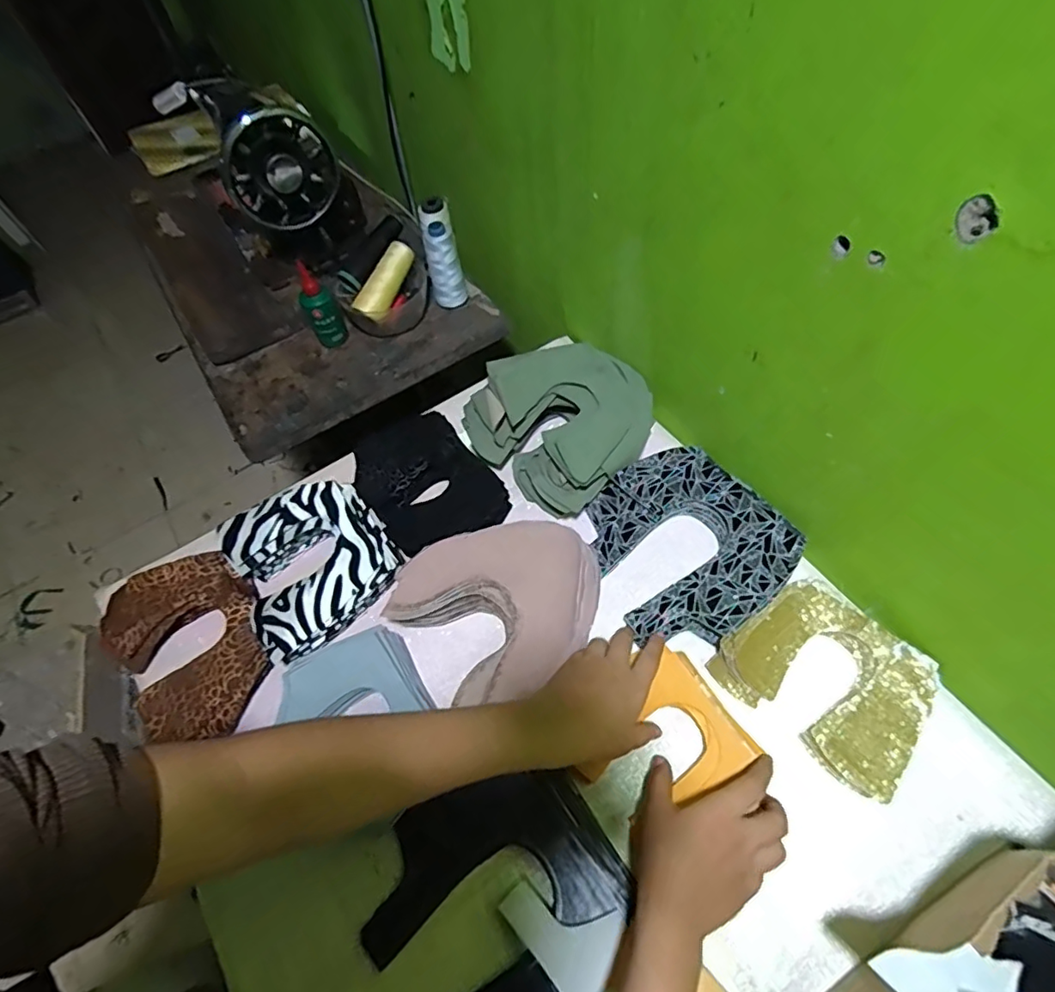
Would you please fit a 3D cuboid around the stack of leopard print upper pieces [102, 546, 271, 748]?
[{"bbox_3d":[-0.323,0.143,0.536,0.129,0.033,0.184,-38,64,-17],"label":"stack of leopard print upper pieces"}]

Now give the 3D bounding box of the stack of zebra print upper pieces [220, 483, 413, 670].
[{"bbox_3d":[-0.220,0.065,0.565,0.148,0.050,0.162,-35,63,-16],"label":"stack of zebra print upper pieces"}]

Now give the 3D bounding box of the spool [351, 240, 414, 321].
[{"bbox_3d":[-0.191,-0.290,0.743,0.035,0.035,0.119,22,77,17],"label":"spool"}]

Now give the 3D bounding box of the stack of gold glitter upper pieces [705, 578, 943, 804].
[{"bbox_3d":[0.266,0.155,0.485,0.160,0.020,0.132,39,69,24],"label":"stack of gold glitter upper pieces"}]

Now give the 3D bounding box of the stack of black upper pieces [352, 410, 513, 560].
[{"bbox_3d":[-0.110,-0.012,0.605,0.123,0.055,0.170,-38,64,-17],"label":"stack of black upper pieces"}]

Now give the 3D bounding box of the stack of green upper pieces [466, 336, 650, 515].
[{"bbox_3d":[0.039,-0.088,0.609,0.173,0.071,0.178,-41,65,-18],"label":"stack of green upper pieces"}]

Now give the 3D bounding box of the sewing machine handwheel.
[{"bbox_3d":[-0.313,-0.413,0.698,0.136,0.138,0.040,-13,59,-35],"label":"sewing machine handwheel"}]

